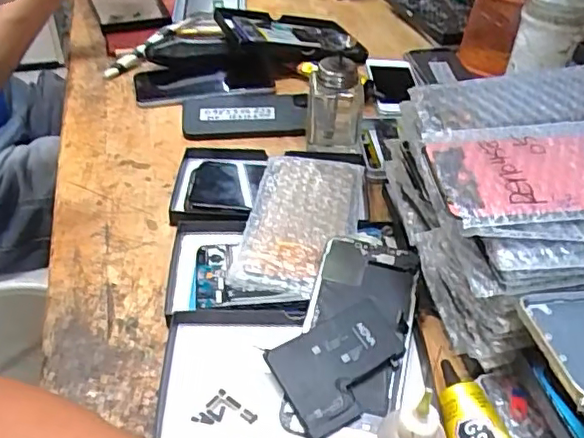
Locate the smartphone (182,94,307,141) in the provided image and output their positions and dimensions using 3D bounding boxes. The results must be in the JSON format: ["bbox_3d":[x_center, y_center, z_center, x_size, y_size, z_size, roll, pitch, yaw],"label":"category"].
[{"bbox_3d":[-0.052,-0.114,0.669,0.140,0.014,0.084,-7,46,-7],"label":"smartphone"}]

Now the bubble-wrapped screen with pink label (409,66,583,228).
[{"bbox_3d":[0.175,-0.055,0.398,0.179,0.016,0.158,-4,42,-5],"label":"bubble-wrapped screen with pink label"}]

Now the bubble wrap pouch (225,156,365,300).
[{"bbox_3d":[0.009,-0.003,0.511,0.090,0.005,0.178,8,46,8],"label":"bubble wrap pouch"}]

